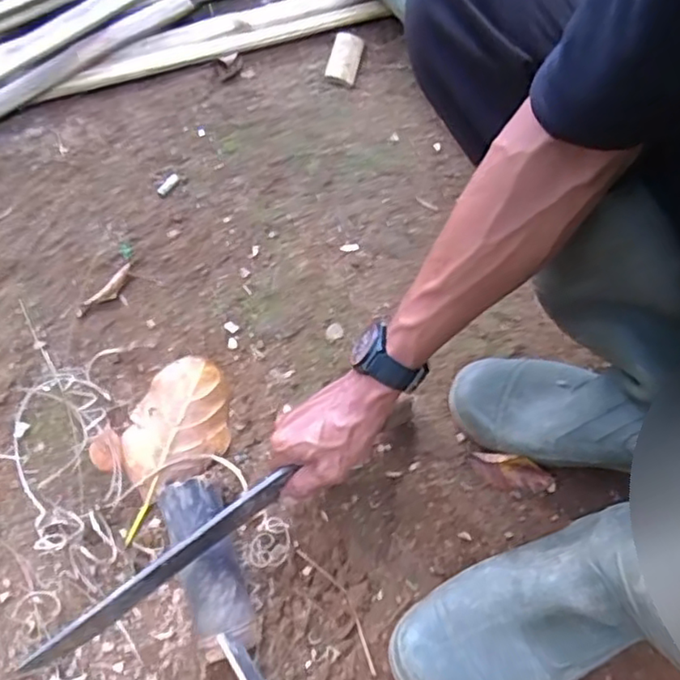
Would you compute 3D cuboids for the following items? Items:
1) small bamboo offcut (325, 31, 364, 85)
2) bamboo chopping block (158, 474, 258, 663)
[{"bbox_3d":[0.006,-0.362,0.826,0.039,0.013,0.079,11,64,5],"label":"small bamboo offcut"},{"bbox_3d":[-0.105,0.183,0.525,0.046,0.048,0.135,-19,65,-13],"label":"bamboo chopping block"}]

